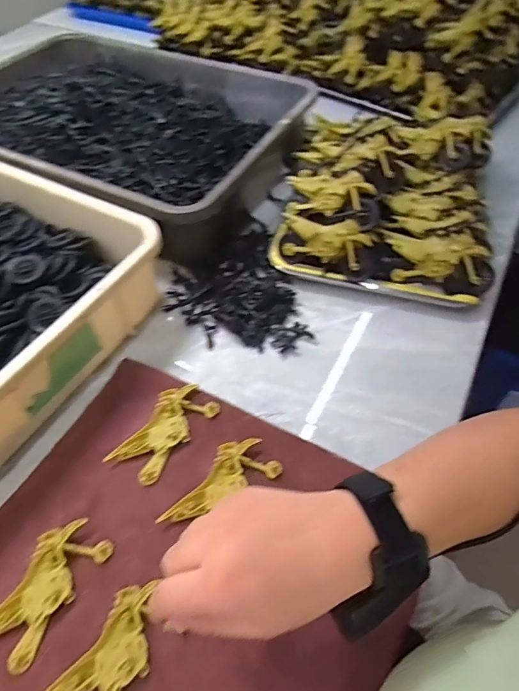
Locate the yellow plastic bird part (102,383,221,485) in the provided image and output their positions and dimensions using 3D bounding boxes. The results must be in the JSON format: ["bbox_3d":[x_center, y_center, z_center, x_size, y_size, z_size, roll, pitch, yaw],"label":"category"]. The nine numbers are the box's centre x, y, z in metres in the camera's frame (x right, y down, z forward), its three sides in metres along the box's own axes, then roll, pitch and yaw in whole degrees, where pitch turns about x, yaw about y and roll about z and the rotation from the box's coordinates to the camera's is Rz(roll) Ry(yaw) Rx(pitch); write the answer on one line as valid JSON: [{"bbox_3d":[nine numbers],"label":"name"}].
[{"bbox_3d":[-0.090,0.080,0.422,0.051,0.006,0.100,31,60,22],"label":"yellow plastic bird part"}]

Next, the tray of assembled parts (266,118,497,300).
[{"bbox_3d":[0.166,-0.214,0.579,0.261,0.071,0.315,11,55,10],"label":"tray of assembled parts"}]

